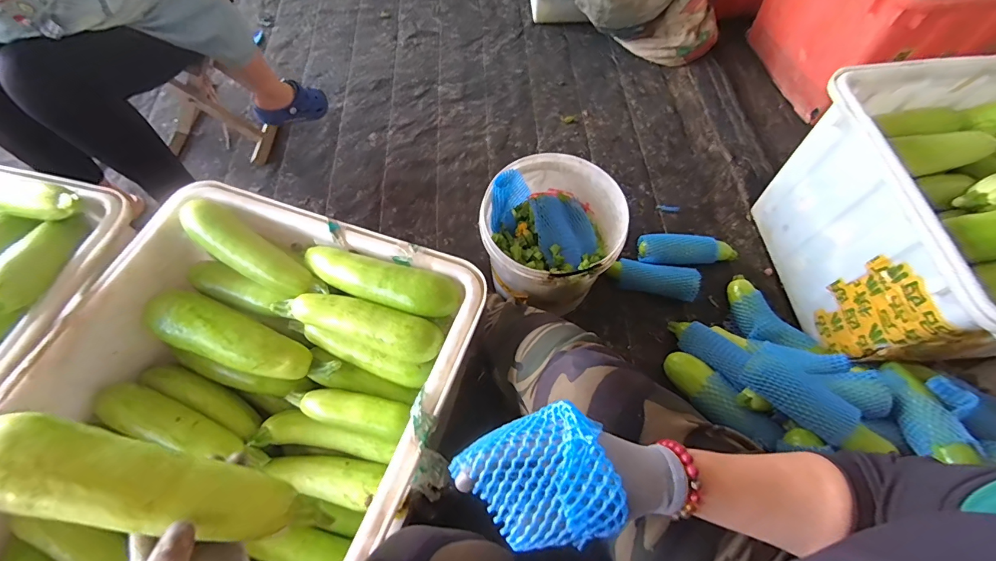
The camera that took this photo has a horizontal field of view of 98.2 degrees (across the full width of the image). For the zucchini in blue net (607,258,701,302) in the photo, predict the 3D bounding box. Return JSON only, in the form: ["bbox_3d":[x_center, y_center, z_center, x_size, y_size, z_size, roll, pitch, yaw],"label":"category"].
[{"bbox_3d":[0.331,-0.002,0.930,0.194,0.043,0.066,12,62,6],"label":"zucchini in blue net"}]

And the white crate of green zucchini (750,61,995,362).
[{"bbox_3d":[0.939,-0.099,0.787,0.700,0.342,0.470,-3,63,-2],"label":"white crate of green zucchini"}]

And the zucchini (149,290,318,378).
[{"bbox_3d":[-0.373,0.078,0.594,0.224,0.054,0.069,21,65,9],"label":"zucchini"}]

